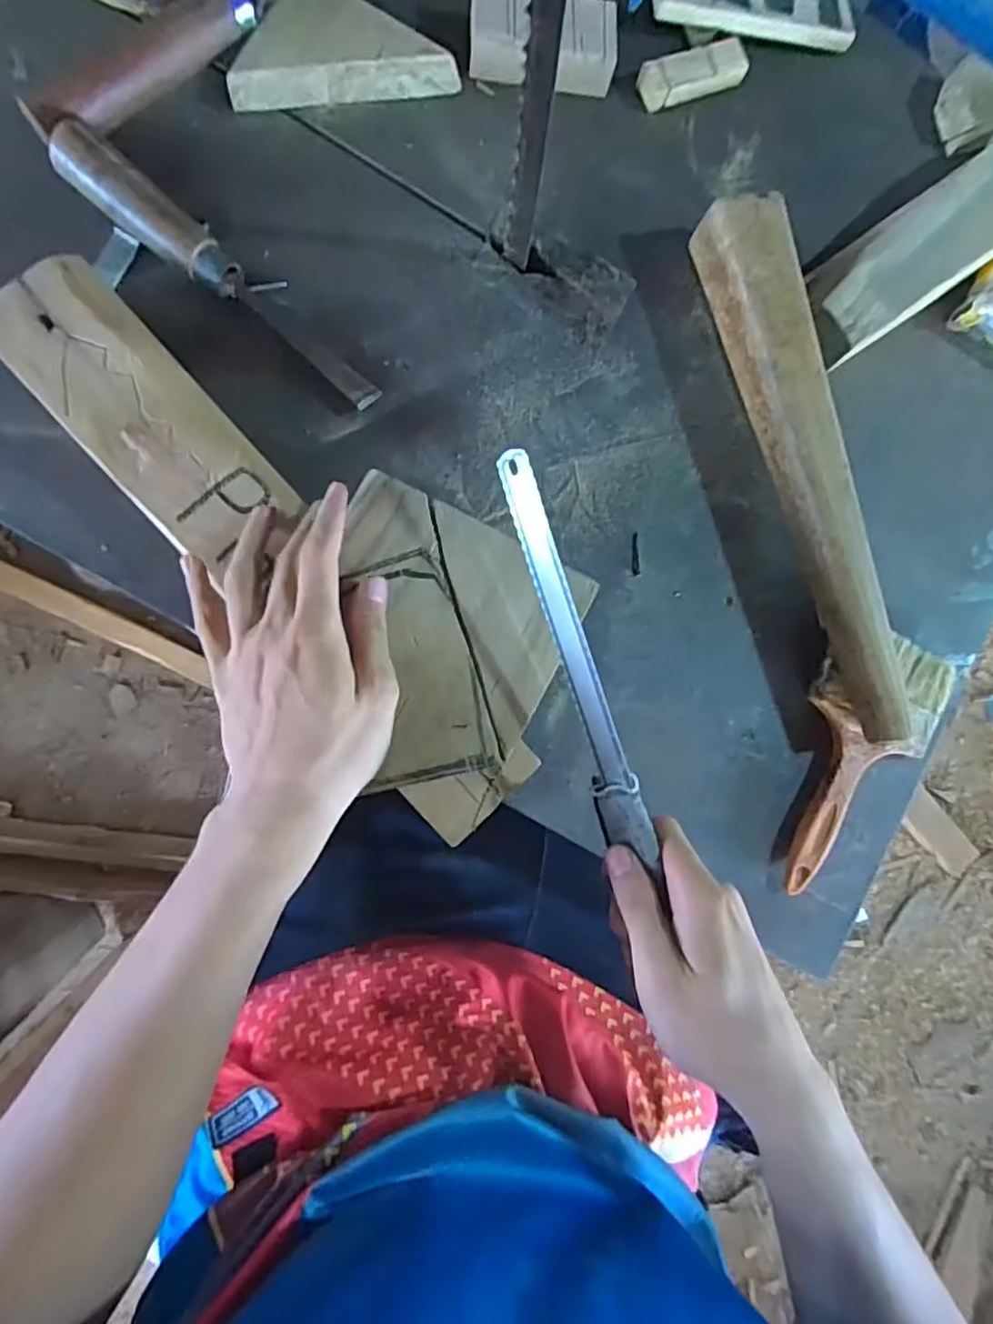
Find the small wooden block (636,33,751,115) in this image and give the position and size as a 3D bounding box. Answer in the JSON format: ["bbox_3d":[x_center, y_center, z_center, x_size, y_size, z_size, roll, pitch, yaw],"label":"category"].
[{"bbox_3d":[0.139,-0.414,0.447,0.080,0.015,0.026,-26,90,-9],"label":"small wooden block"}]

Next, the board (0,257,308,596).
[{"bbox_3d":[-0.198,-0.138,0.360,0.070,0.015,0.187,-43,95,-8],"label":"board"}]

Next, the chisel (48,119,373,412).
[{"bbox_3d":[-0.166,-0.238,0.387,0.227,0.025,0.035,37,82,-4],"label":"chisel"}]

